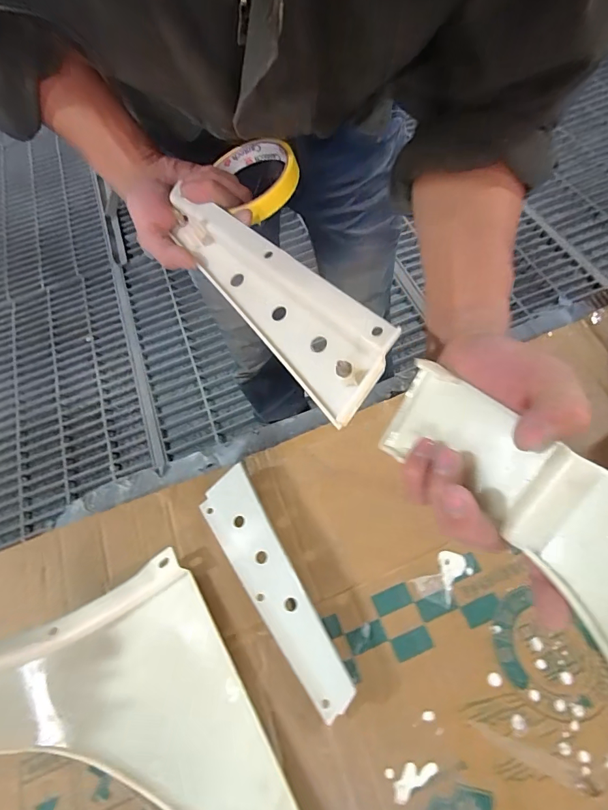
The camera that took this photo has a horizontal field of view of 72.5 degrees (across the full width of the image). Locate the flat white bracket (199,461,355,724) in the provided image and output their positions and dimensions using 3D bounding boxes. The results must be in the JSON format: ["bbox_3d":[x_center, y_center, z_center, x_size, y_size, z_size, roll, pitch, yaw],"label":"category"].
[{"bbox_3d":[-0.029,0.177,0.417,0.058,0.046,0.237,-32,65,-12],"label":"flat white bracket"}]

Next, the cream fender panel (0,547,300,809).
[{"bbox_3d":[-0.114,0.331,0.308,0.197,0.102,0.394,-31,65,-12],"label":"cream fender panel"}]

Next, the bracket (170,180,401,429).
[{"bbox_3d":[-0.028,-0.084,0.305,0.049,0.052,0.227,-37,64,-15],"label":"bracket"}]

